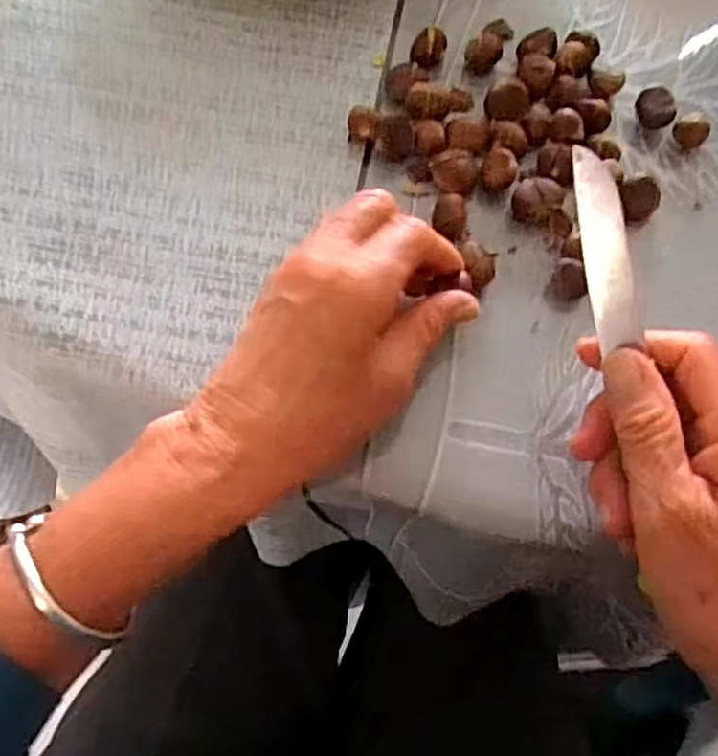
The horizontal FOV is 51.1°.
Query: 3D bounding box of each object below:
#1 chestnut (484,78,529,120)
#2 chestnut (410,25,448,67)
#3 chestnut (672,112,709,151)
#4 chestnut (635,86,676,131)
[{"bbox_3d":[0.078,-0.146,0.396,0.022,0.019,0.013,15,68,4],"label":"chestnut"},{"bbox_3d":[0.039,-0.183,0.414,0.019,0.018,0.012,6,68,1],"label":"chestnut"},{"bbox_3d":[0.177,-0.132,0.401,0.015,0.018,0.015,1,68,-2],"label":"chestnut"},{"bbox_3d":[0.160,-0.145,0.406,0.021,0.019,0.015,27,69,9],"label":"chestnut"}]

